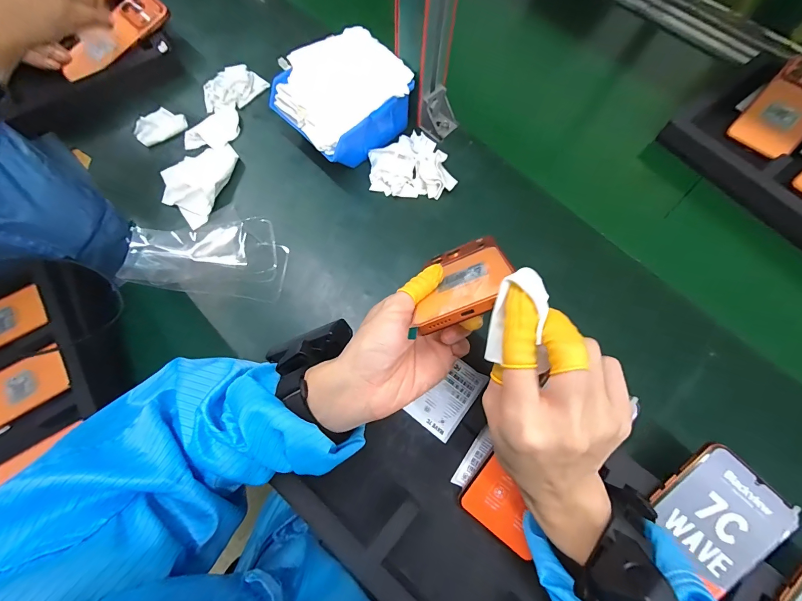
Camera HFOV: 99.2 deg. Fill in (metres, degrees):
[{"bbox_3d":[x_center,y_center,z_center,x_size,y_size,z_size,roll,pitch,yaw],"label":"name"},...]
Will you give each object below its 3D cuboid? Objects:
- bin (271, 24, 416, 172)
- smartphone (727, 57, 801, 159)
[{"bbox_3d":[-0.071,-0.242,0.421,0.136,0.075,0.125,-41,77,-13],"label":"bin"},{"bbox_3d":[0.508,-0.253,0.445,0.078,0.012,0.156,41,87,15],"label":"smartphone"}]

